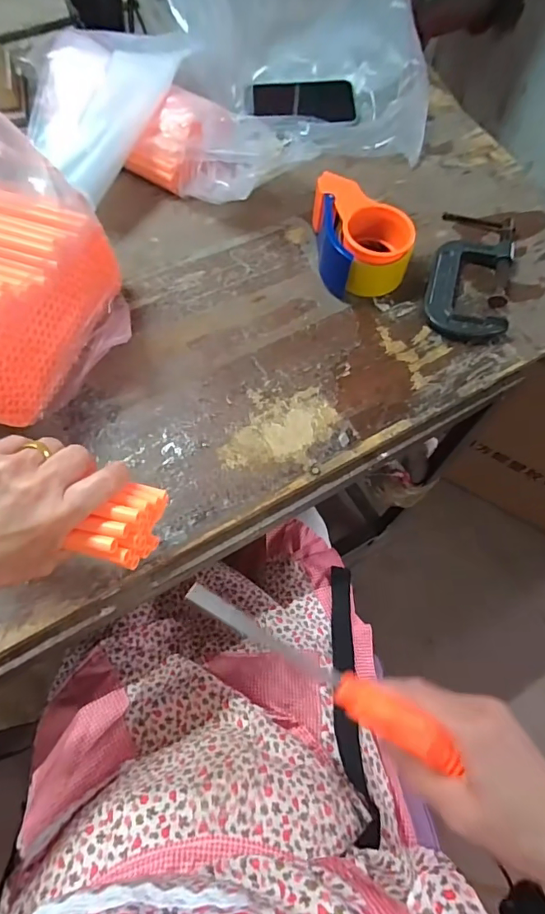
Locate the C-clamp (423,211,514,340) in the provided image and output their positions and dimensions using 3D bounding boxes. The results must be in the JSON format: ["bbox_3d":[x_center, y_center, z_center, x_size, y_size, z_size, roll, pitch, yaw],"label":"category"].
[{"bbox_3d":[0.235,-0.220,0.552,0.088,0.024,0.187,16,68,4],"label":"C-clamp"}]

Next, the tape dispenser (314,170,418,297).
[{"bbox_3d":[0.105,-0.257,0.547,0.101,0.062,0.132,-3,68,-4],"label":"tape dispenser"}]

